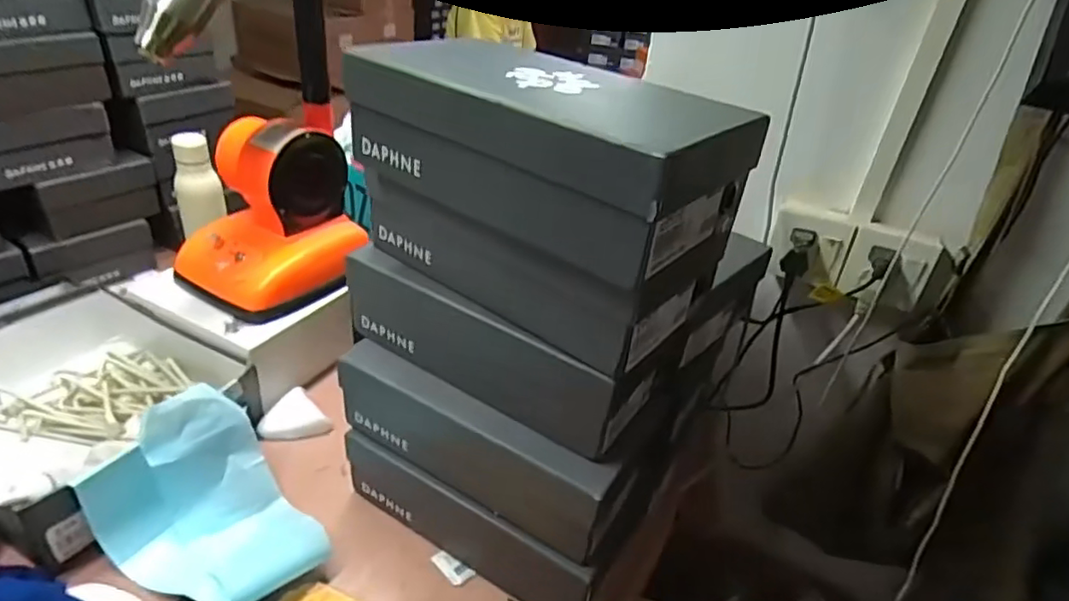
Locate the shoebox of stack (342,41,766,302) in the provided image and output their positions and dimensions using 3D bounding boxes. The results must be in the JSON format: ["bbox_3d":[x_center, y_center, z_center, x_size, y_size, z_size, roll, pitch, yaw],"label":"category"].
[{"bbox_3d":[0.001,-0.120,0.483,0.299,0.111,0.155,26,38,25],"label":"shoebox of stack"}]

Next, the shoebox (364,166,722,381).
[{"bbox_3d":[-0.002,-0.058,0.550,0.296,0.093,0.165,28,39,28],"label":"shoebox"}]

